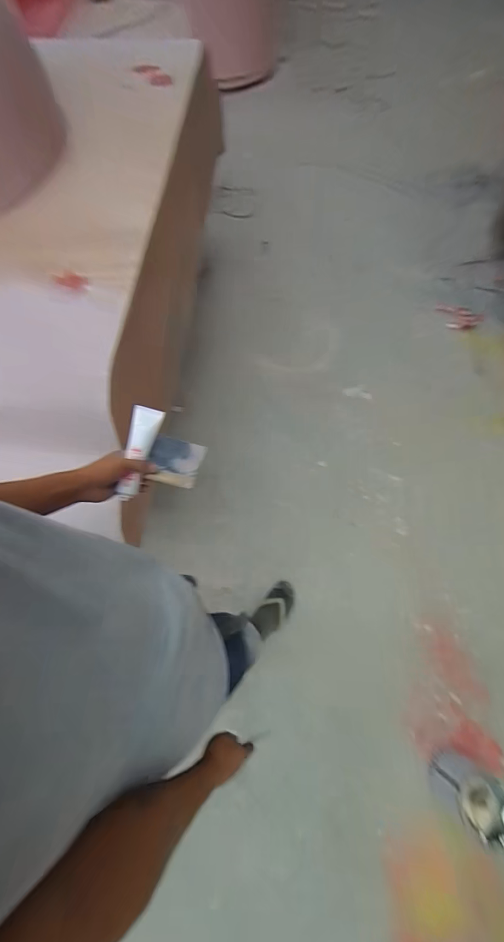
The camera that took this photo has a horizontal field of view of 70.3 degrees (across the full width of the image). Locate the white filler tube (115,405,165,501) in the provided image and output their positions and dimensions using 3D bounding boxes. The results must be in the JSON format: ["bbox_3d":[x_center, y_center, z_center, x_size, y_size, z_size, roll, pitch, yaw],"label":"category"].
[{"bbox_3d":[-0.203,-0.031,0.644,0.048,0.028,0.167,9,77,4],"label":"white filler tube"}]

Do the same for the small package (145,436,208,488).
[{"bbox_3d":[-0.144,-0.017,0.671,0.094,0.012,0.103,17,55,-8],"label":"small package"}]

